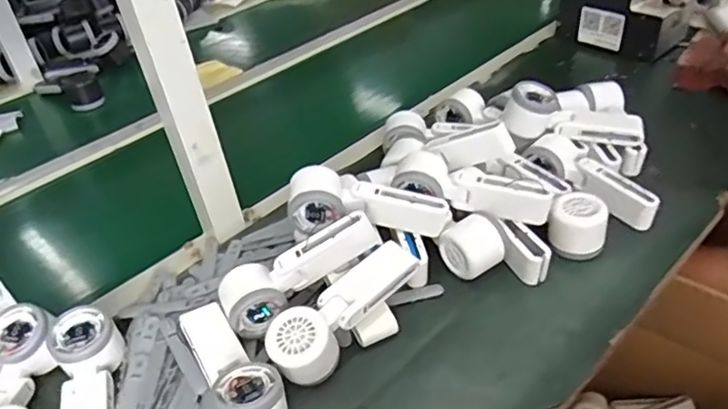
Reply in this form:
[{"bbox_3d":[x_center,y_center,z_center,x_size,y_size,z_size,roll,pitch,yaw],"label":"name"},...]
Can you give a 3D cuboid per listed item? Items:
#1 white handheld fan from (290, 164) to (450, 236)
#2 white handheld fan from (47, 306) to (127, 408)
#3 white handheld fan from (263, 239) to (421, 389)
[{"bbox_3d":[0.004,0.002,0.629,0.165,0.048,0.045,9,39,-2],"label":"white handheld fan"},{"bbox_3d":[-0.249,0.166,0.528,0.056,0.051,0.166,-14,39,-9],"label":"white handheld fan"},{"bbox_3d":[-0.018,0.104,0.570,0.056,0.059,0.170,27,49,35],"label":"white handheld fan"}]

